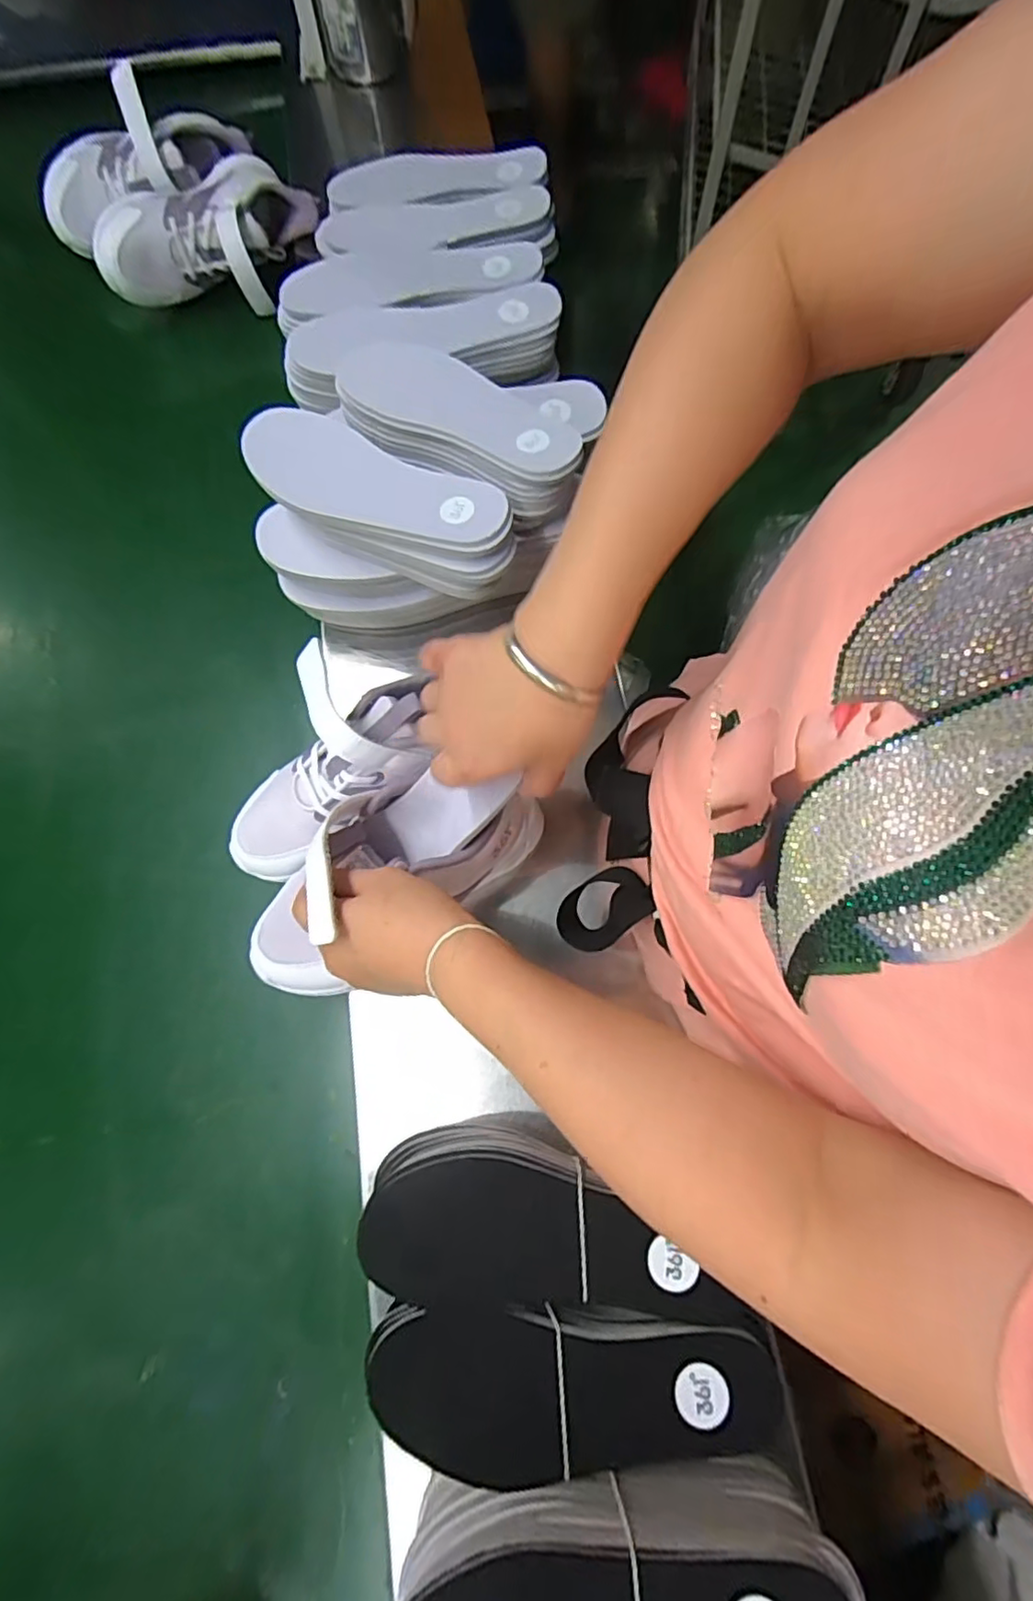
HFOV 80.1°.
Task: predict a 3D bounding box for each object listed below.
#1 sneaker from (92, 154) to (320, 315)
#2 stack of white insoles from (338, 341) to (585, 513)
[{"bbox_3d":[-0.309,-0.573,0.632,0.095,0.072,0.215,39,76,11],"label":"sneaker"},{"bbox_3d":[-0.042,-0.285,0.454,0.212,0.042,0.099,30,75,9],"label":"stack of white insoles"}]

